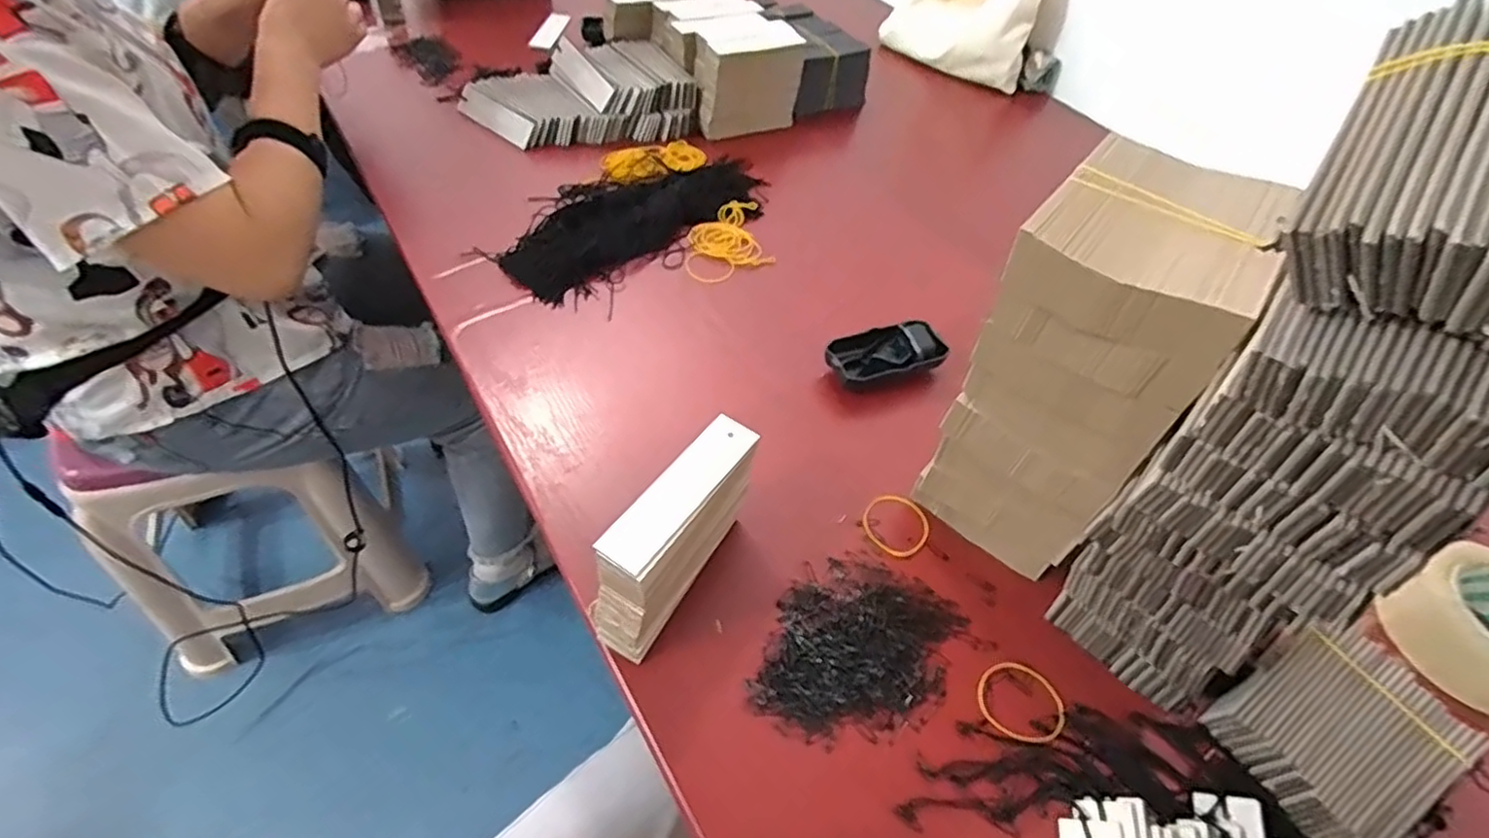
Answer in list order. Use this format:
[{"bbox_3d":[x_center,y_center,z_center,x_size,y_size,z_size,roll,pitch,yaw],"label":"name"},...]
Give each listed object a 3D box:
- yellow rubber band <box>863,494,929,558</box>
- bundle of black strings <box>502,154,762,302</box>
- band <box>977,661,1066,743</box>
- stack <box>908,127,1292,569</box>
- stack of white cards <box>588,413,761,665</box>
[{"bbox_3d":[0.115,0.079,0.507,0.049,0.004,0.049,5,51,-6],"label":"yellow rubber band"},{"bbox_3d":[-0.107,-0.227,0.718,0.325,0.018,0.122,-34,64,-30],"label":"bundle of black strings"},{"bbox_3d":[0.178,0.182,0.430,0.053,0.004,0.053,4,44,-4],"label":"band"},{"bbox_3d":[0.203,-0.022,0.424,0.112,0.251,0.126,32,54,19],"label":"stack"},{"bbox_3d":[-0.043,0.075,0.435,0.040,0.084,0.144,28,53,16],"label":"stack of white cards"}]

